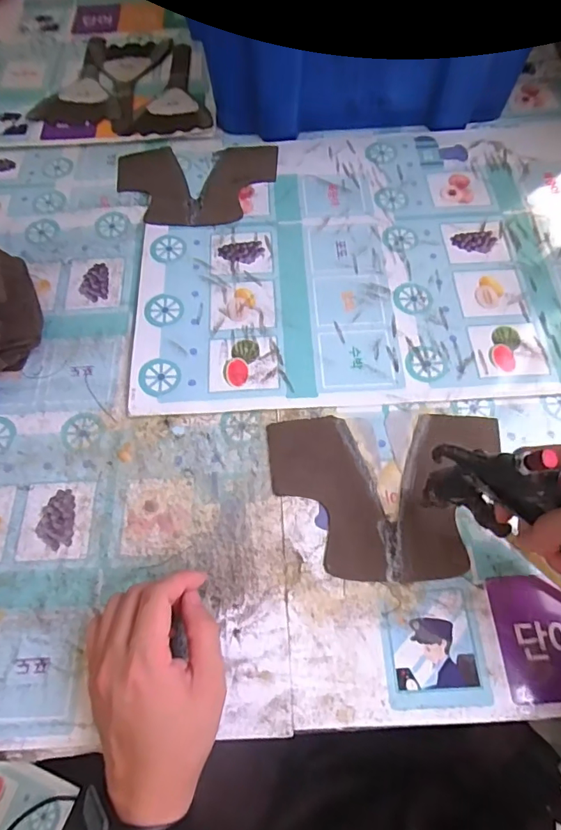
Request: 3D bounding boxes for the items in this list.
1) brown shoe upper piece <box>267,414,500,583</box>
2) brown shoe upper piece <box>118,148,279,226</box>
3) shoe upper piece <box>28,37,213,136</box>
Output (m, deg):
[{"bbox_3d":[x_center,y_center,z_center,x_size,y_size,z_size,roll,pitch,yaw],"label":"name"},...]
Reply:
[{"bbox_3d":[0.092,0.066,0.403,0.197,0.005,0.138,-3,64,2],"label":"brown shoe upper piece"},{"bbox_3d":[-0.104,-0.278,0.577,0.195,0.007,0.138,-2,60,2],"label":"brown shoe upper piece"},{"bbox_3d":[-0.198,-0.474,0.679,0.241,0.006,0.220,10,64,9],"label":"shoe upper piece"}]

